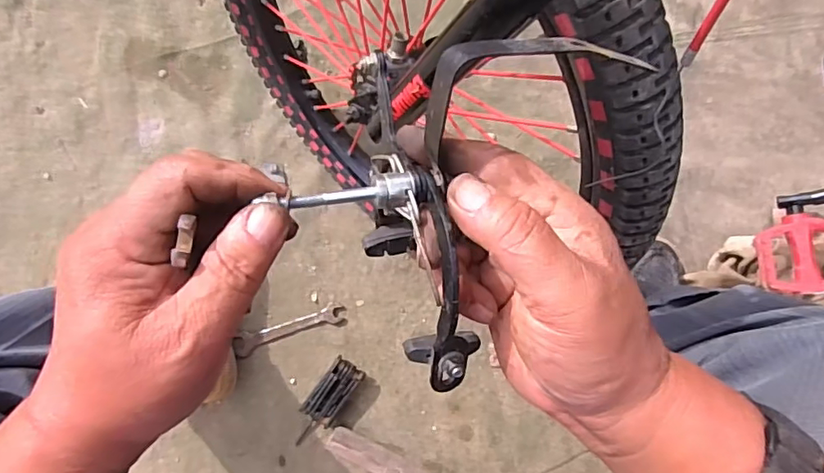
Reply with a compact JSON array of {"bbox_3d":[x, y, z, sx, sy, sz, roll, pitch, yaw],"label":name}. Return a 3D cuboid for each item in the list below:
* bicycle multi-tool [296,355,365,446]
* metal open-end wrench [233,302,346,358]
[{"bbox_3d":[-0.113,0.218,0.709,0.045,0.025,0.123,35,87,-3],"label":"bicycle multi-tool"},{"bbox_3d":[-0.162,0.123,0.718,0.147,0.007,0.030,-20,90,-4],"label":"metal open-end wrench"}]

